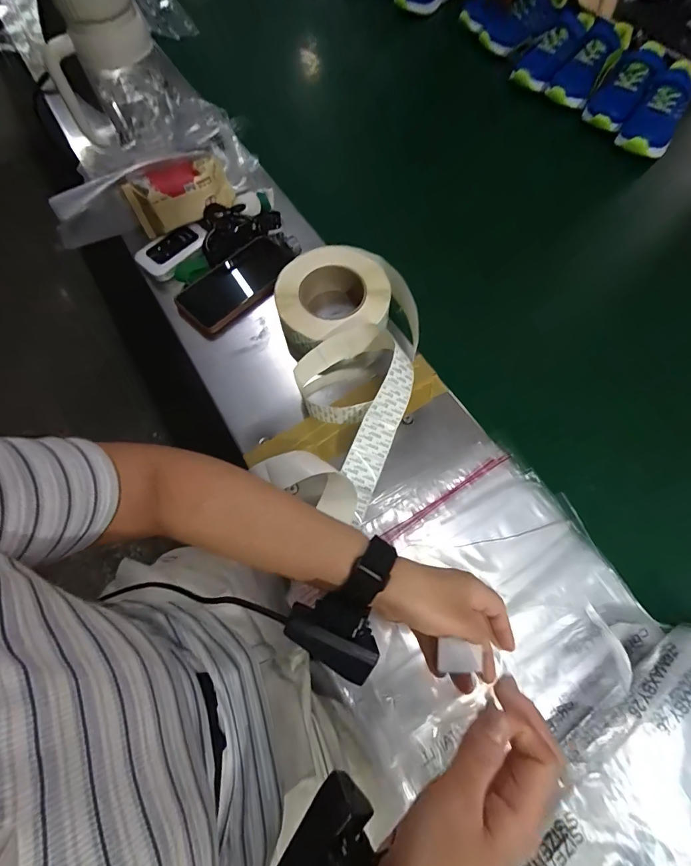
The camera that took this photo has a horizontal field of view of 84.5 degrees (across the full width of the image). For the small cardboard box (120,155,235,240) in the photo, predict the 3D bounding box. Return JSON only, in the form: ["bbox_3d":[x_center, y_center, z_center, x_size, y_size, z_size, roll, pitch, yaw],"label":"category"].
[{"bbox_3d":[-0.220,-0.321,0.510,0.133,0.057,0.070,-21,68,-6],"label":"small cardboard box"}]

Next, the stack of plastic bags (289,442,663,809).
[{"bbox_3d":[0.113,0.154,0.348,0.270,0.034,0.244,-24,67,-8],"label":"stack of plastic bags"}]

